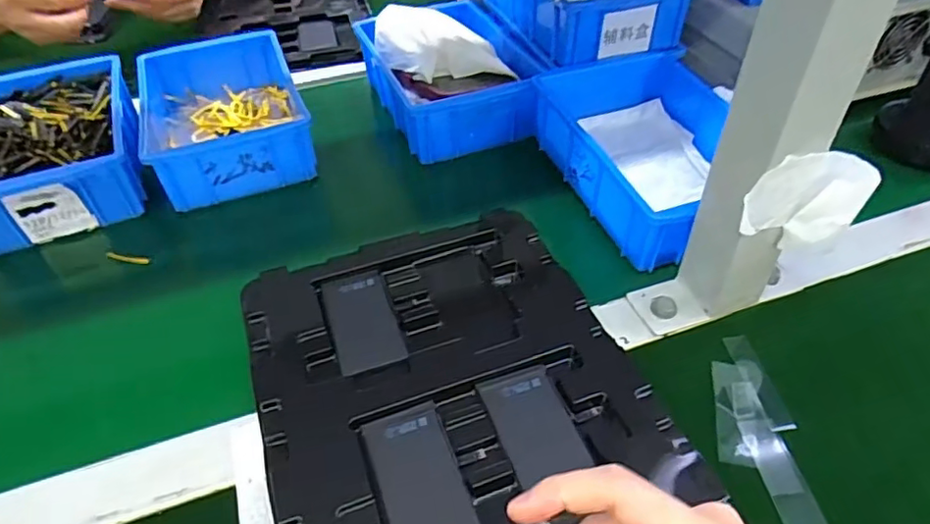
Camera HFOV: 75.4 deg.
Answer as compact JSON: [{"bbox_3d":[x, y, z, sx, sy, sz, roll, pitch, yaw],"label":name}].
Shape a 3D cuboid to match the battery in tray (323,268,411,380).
[{"bbox_3d":[-0.070,0.039,0.415,0.044,0.005,0.090,-15,46,-13],"label":"battery in tray"}]

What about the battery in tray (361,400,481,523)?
[{"bbox_3d":[-0.025,0.117,0.329,0.044,0.004,0.085,-16,46,-14],"label":"battery in tray"}]

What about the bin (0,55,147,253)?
[{"bbox_3d":[-0.371,-0.110,0.547,0.144,0.058,0.209,-19,47,-16],"label":"bin"}]

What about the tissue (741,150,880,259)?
[{"bbox_3d":[0.189,-0.027,0.339,0.063,0.064,0.026,-15,46,-13],"label":"tissue"}]

